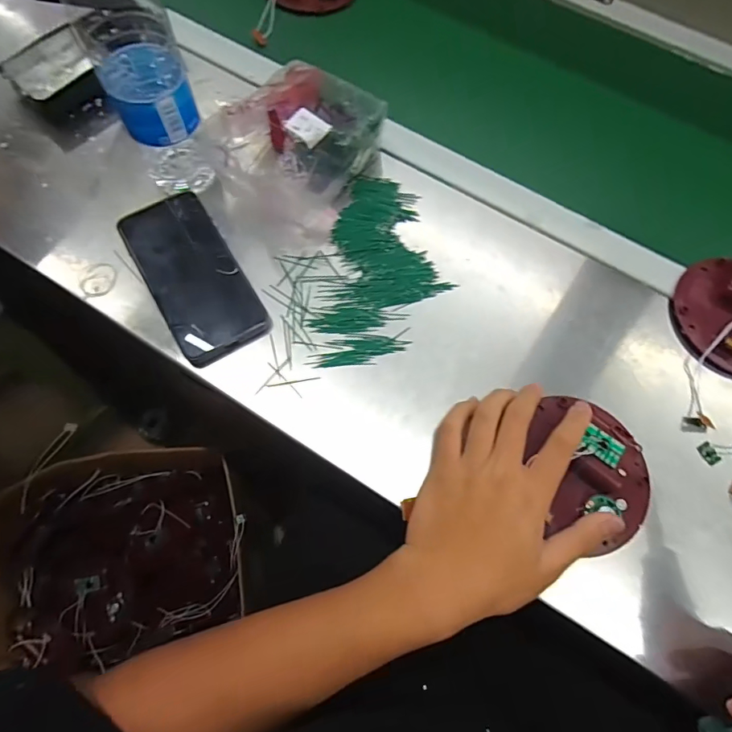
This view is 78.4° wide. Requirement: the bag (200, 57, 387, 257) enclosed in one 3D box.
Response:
[{"bbox_3d":[-0.070,-0.211,0.420,0.136,0.073,0.164,25,70,6],"label":"bag"}]

